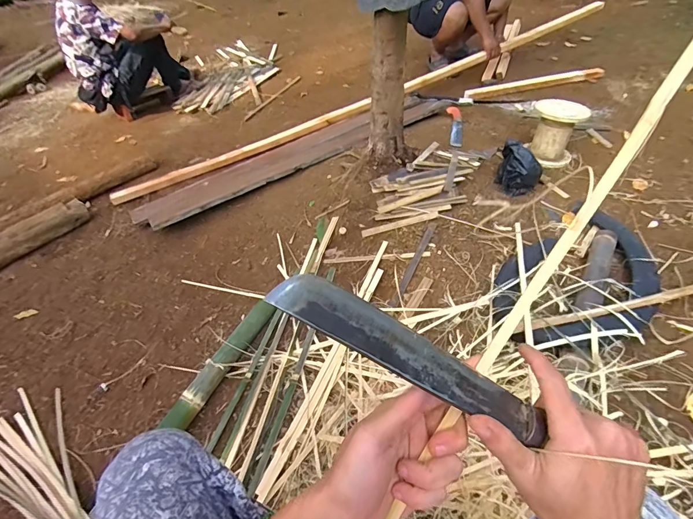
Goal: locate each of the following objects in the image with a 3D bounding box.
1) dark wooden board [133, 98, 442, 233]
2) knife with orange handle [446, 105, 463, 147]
[{"bbox_3d":[-0.169,-0.487,1.688,1.492,0.050,0.283,-29,40,-20],"label":"dark wooden board"},{"bbox_3d":[0.509,-0.632,1.754,0.065,0.016,0.432,2,44,10],"label":"knife with orange handle"}]

